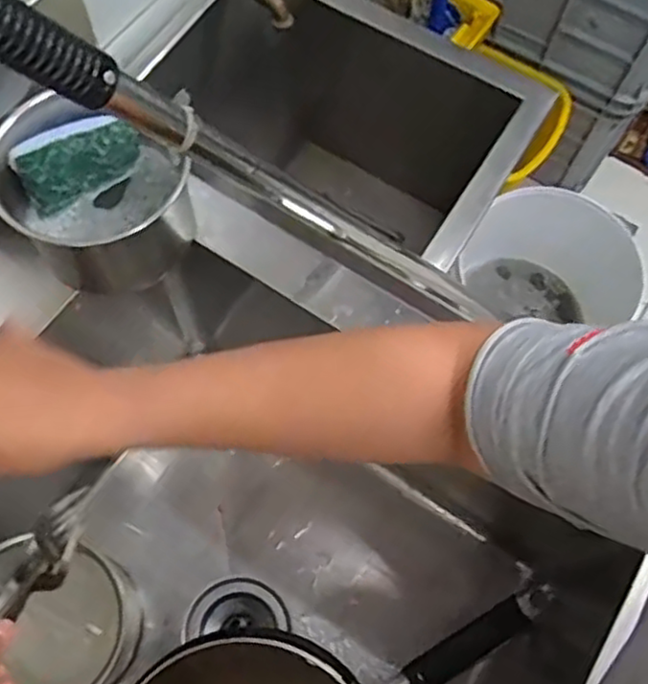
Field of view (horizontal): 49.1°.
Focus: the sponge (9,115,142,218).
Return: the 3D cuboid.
[{"bbox_3d":[-0.213,-0.156,0.603,0.093,0.066,0.024,-31,49,-14],"label":"sponge"}]

